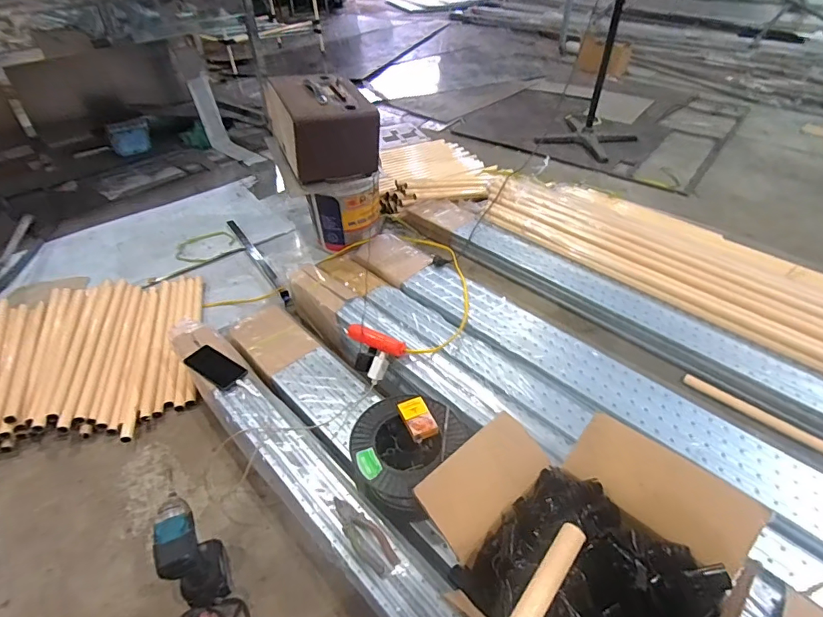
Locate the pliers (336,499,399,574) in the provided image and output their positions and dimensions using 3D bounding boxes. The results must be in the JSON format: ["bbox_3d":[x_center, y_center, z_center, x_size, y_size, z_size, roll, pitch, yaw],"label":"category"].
[{"bbox_3d":[-0.092,0.414,0.874,0.056,0.024,0.167,-26,47,-28],"label":"pliers"}]

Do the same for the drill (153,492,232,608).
[{"bbox_3d":[-0.407,0.460,0.875,0.074,0.238,0.141,-21,45,-24],"label":"drill"}]

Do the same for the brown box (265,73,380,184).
[{"bbox_3d":[-0.307,-0.630,1.627,0.295,0.249,0.380,-16,43,-19],"label":"brown box"}]

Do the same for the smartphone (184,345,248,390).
[{"bbox_3d":[-0.492,0.146,1.182,0.142,0.009,0.083,33,44,16],"label":"smartphone"}]

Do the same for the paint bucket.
[{"bbox_3d":[-0.252,-0.401,1.793,0.258,0.283,0.242,-4,40,-5],"label":"paint bucket"}]

